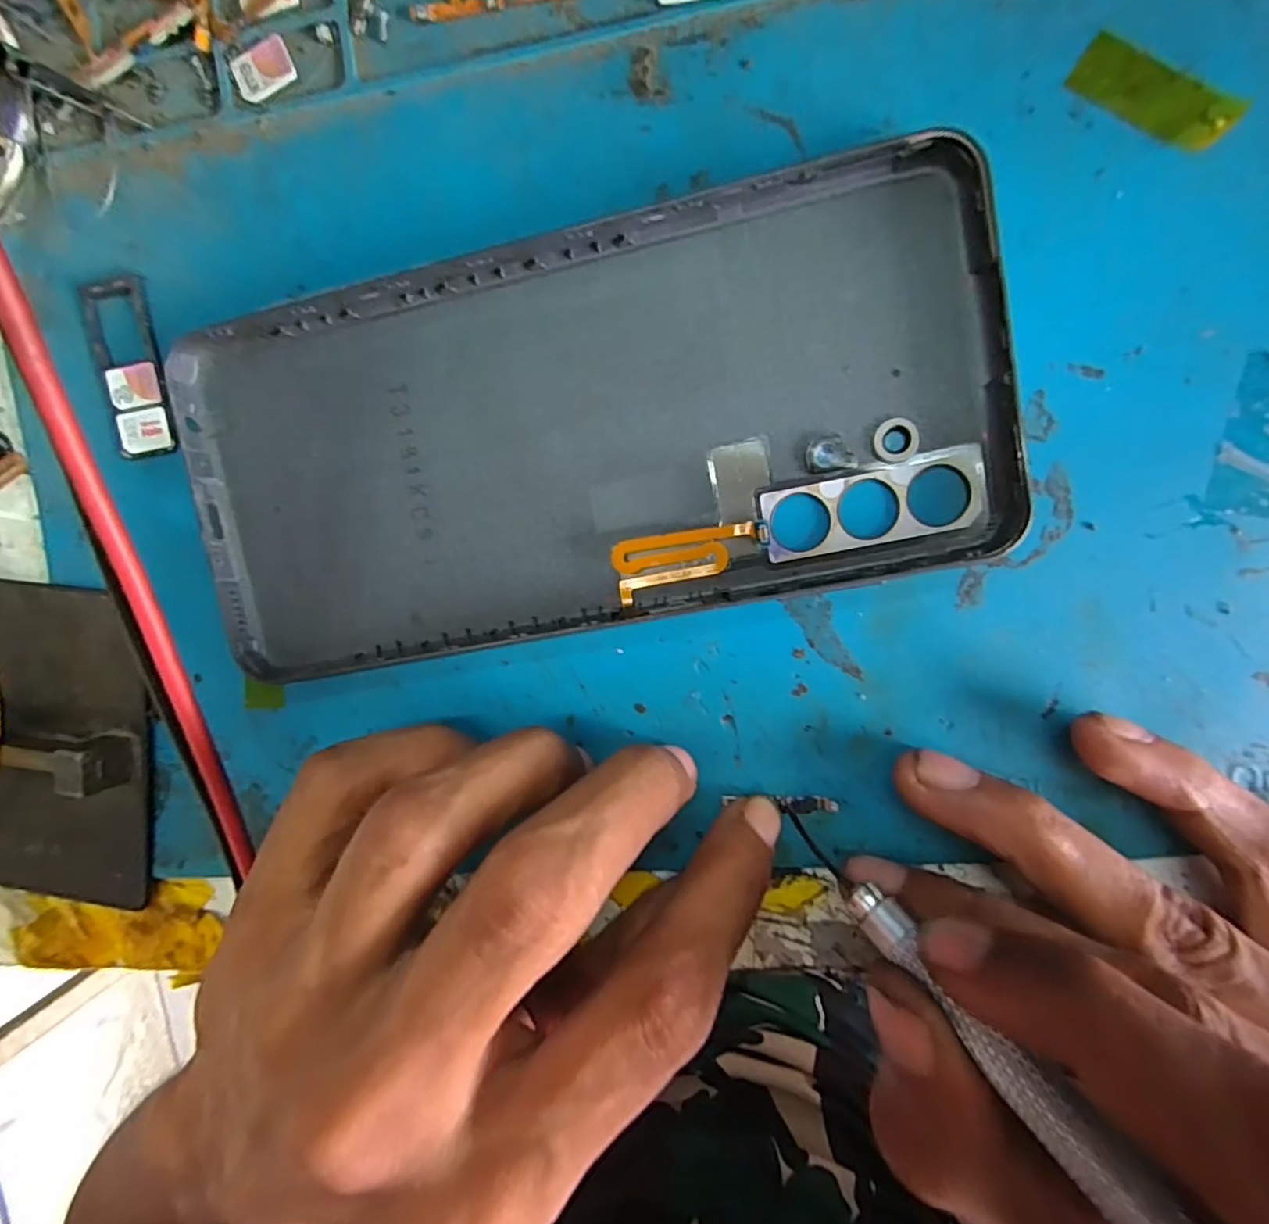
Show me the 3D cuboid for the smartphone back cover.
[{"bbox_3d":[-0.013,-0.036,0.120,0.161,0.006,0.077,-10,95,8],"label":"smartphone back cover"}]

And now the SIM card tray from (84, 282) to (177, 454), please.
[{"bbox_3d":[-0.113,-0.055,0.135,0.015,0.004,0.037,-8,96,8],"label":"SIM card tray"}]

